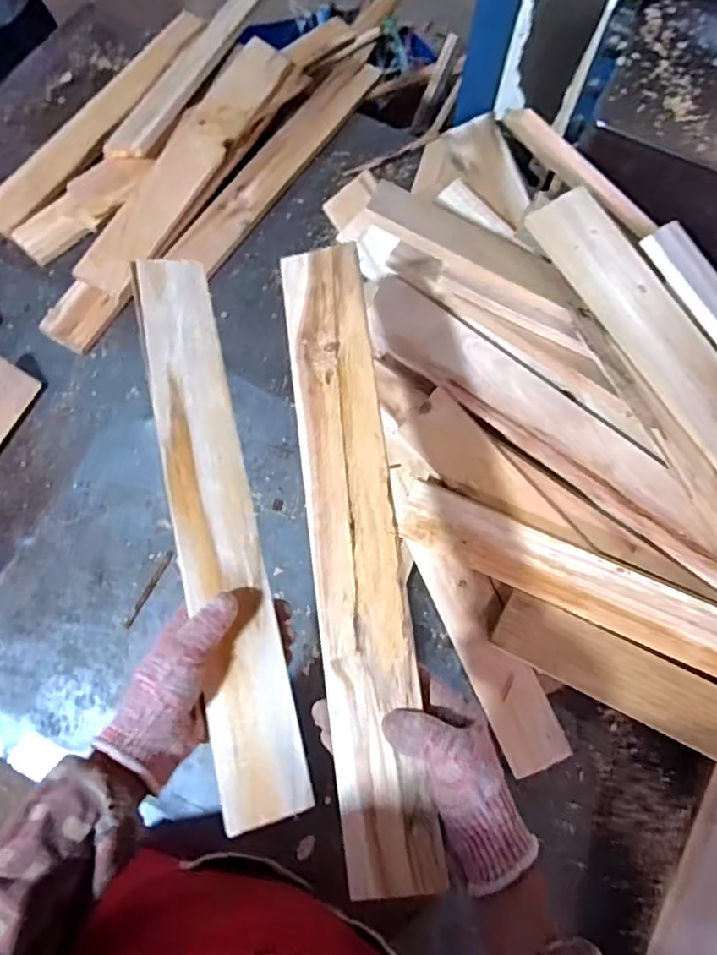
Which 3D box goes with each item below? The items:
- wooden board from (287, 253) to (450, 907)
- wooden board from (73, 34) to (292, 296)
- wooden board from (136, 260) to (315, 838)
[{"bbox_3d":[-0.004,0.043,0.467,0.066,0.016,0.486,-6,76,-4],"label":"wooden board"},{"bbox_3d":[-0.238,-0.446,0.858,0.077,0.019,0.447,31,77,-7],"label":"wooden board"},{"bbox_3d":[-0.122,0.032,0.526,0.069,0.010,0.487,-8,75,-22],"label":"wooden board"}]

